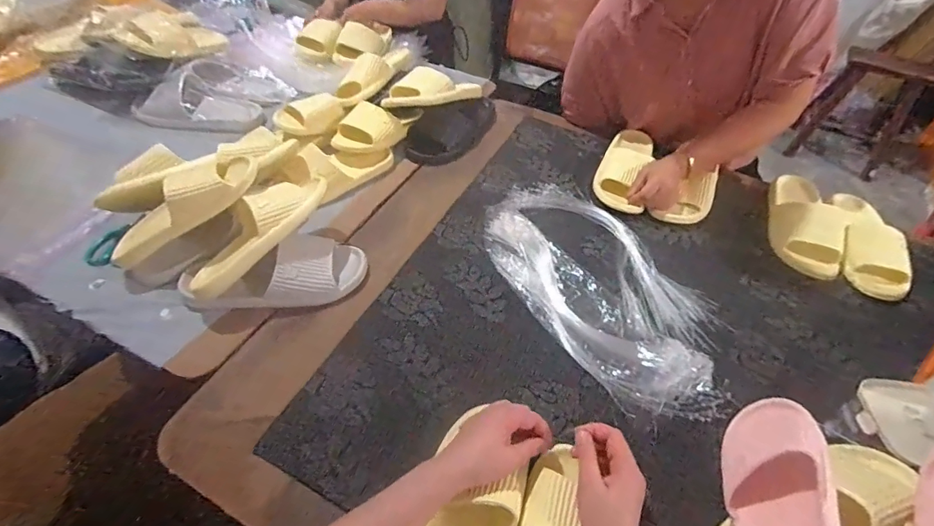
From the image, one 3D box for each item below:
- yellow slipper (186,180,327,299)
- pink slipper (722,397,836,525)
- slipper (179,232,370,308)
[{"bbox_3d":[-0.318,-0.052,0.671,0.099,0.068,0.244,35,77,22],"label":"yellow slipper"},{"bbox_3d":[0.326,0.248,0.462,0.076,0.115,0.257,41,47,-19],"label":"pink slipper"},{"bbox_3d":[-0.294,0.012,0.684,0.271,0.066,0.107,-6,52,-10],"label":"slipper"}]

